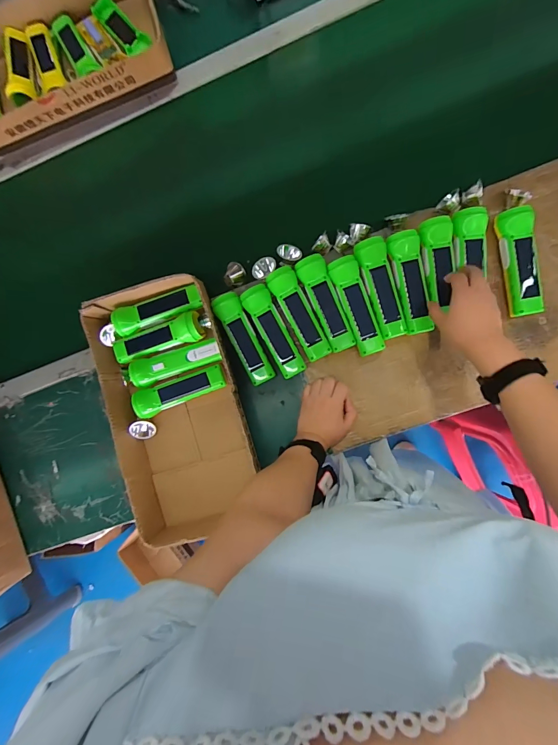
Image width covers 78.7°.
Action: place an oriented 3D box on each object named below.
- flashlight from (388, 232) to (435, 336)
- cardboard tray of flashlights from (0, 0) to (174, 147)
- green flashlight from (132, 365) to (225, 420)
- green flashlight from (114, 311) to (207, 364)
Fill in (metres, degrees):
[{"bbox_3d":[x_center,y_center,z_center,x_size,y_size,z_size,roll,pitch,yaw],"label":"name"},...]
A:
[{"bbox_3d":[0.215,-0.145,0.563,0.048,0.039,0.162,-10,87,8],"label":"flashlight"},{"bbox_3d":[-0.433,-0.622,0.656,0.433,0.074,0.272,-18,86,8],"label":"cardboard tray of flashlights"},{"bbox_3d":[-0.172,0.033,0.607,0.161,0.054,0.045,-21,86,7],"label":"green flashlight"},{"bbox_3d":[-0.213,-0.059,0.592,0.162,0.040,0.045,-15,86,8],"label":"green flashlight"}]

